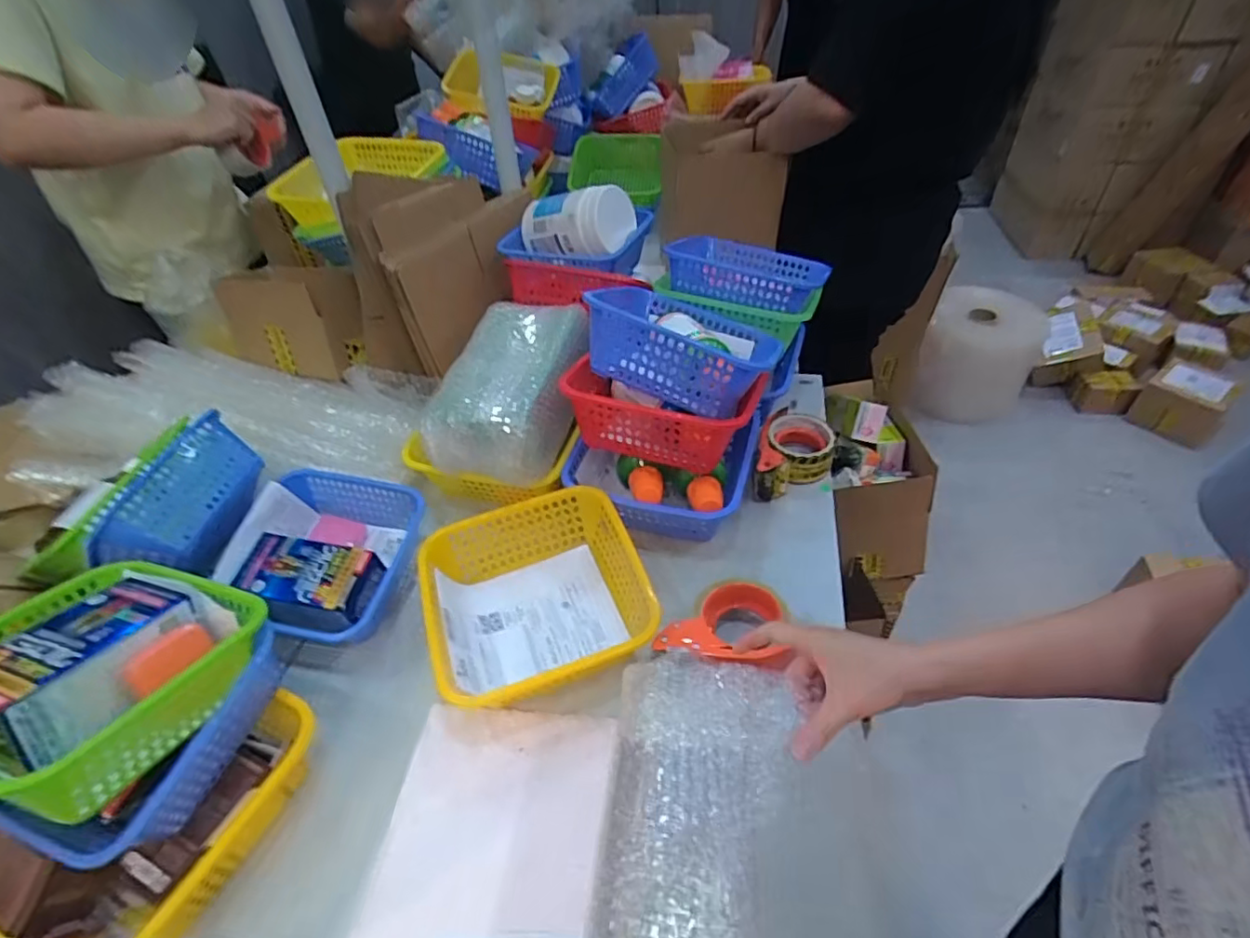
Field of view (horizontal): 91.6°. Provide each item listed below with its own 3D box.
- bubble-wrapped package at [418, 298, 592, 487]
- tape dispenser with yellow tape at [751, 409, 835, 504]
[{"bbox_3d":[-0.146,-0.113,0.792,0.172,0.095,0.255,6,44,10],"label":"bubble-wrapped package"},{"bbox_3d":[0.233,-0.017,0.830,0.098,0.058,0.141,10,45,14],"label":"tape dispenser with yellow tape"}]

